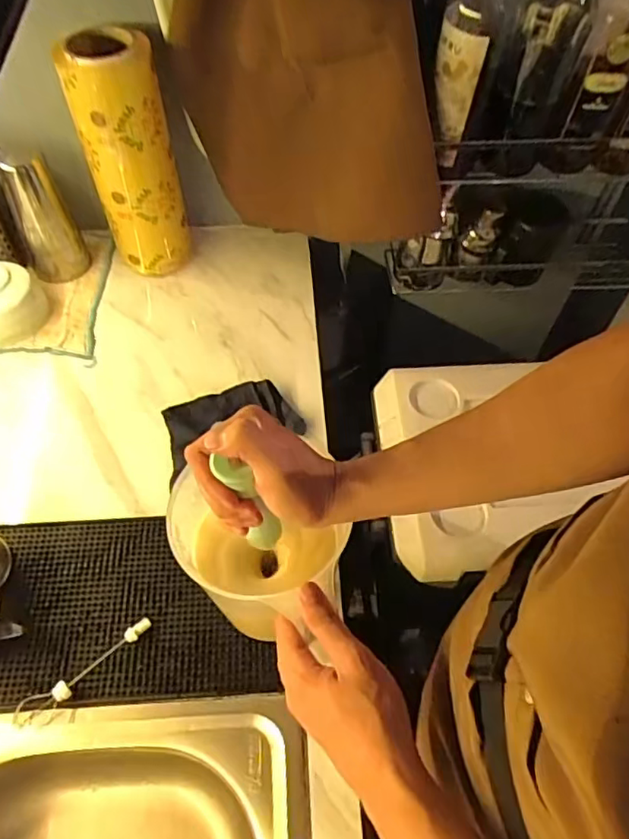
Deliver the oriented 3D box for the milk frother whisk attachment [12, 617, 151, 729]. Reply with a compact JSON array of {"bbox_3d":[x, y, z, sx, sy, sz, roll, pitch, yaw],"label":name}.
[{"bbox_3d":[-0.228,0.248,0.578,0.146,0.023,0.025,-34,64,-24],"label":"milk frother whisk attachment"}]

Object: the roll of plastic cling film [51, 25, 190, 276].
[{"bbox_3d":[-0.250,-0.351,0.801,0.114,0.312,0.122,-15,57,-10],"label":"roll of plastic cling film"}]

